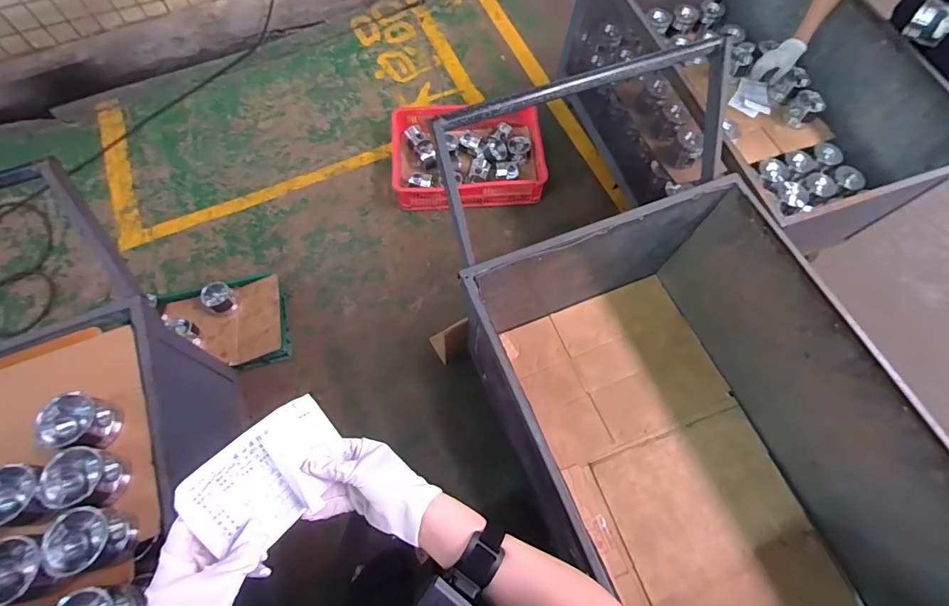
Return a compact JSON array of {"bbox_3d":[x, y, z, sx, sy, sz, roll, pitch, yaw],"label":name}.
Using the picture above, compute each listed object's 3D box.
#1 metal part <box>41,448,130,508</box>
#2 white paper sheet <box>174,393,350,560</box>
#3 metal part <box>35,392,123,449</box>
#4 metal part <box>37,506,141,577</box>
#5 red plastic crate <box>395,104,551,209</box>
[{"bbox_3d":[-0.649,0.293,0.736,0.091,0.083,0.091,0,66,-1],"label":"metal part"},{"bbox_3d":[-0.196,0.168,0.424,0.139,0.013,0.096,-40,104,-36],"label":"white paper sheet"},{"bbox_3d":[-0.698,0.210,0.776,0.092,0.074,0.087,0,66,-1],"label":"metal part"},{"bbox_3d":[-0.609,0.376,0.699,0.091,0.081,0.096,0,66,-1],"label":"metal part"},{"bbox_3d":[-0.030,-0.663,1.884,0.638,0.148,0.482,-1,66,-2],"label":"red plastic crate"}]

